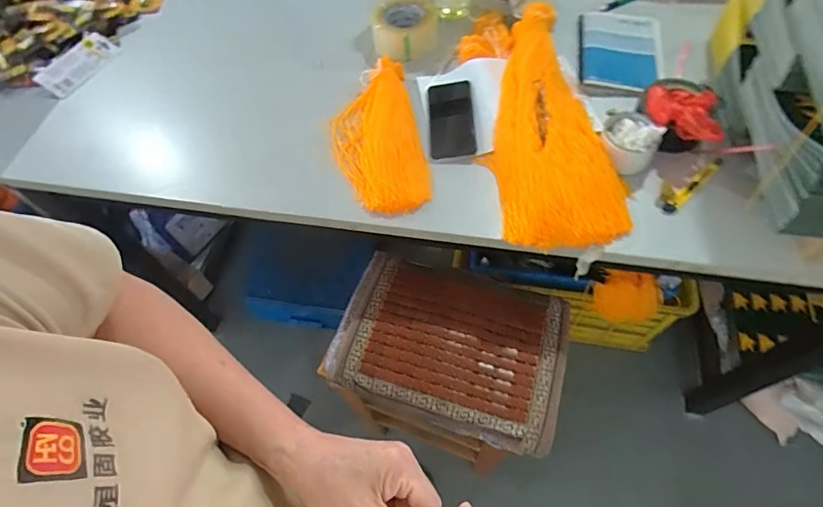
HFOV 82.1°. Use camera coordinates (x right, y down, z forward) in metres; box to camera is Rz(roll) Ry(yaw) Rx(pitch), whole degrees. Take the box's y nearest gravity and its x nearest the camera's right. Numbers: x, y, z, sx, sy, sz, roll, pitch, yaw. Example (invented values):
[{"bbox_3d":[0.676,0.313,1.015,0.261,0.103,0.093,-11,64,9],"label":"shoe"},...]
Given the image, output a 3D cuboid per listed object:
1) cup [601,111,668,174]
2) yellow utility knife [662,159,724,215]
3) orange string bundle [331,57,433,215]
[{"bbox_3d":[0.329,-0.167,0.717,0.081,0.065,0.089,-2,60,3],"label":"cup"},{"bbox_3d":[0.422,-0.102,0.709,0.130,0.014,0.020,-39,65,-17],"label":"yellow utility knife"},{"bbox_3d":[-0.059,-0.192,0.796,0.142,0.040,0.293,-12,60,-2],"label":"orange string bundle"}]

